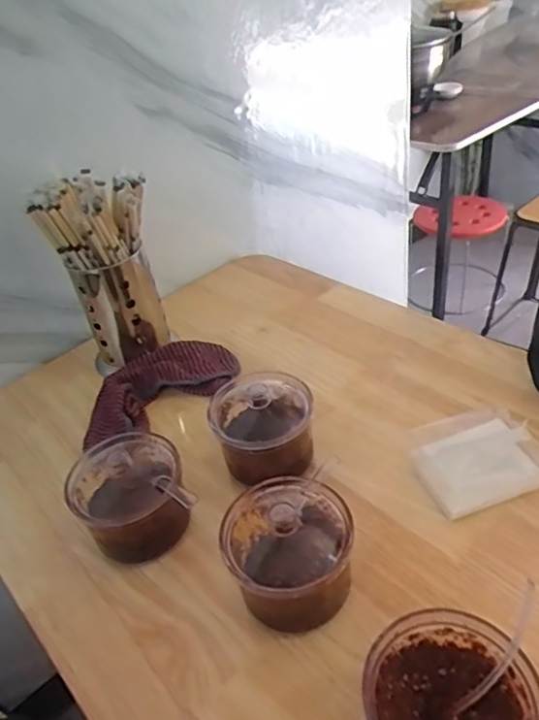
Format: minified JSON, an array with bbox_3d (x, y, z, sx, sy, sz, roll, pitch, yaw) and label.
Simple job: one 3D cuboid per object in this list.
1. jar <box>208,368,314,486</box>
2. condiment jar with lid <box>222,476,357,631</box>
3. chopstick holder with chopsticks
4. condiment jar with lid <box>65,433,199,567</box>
[{"bbox_3d":[-0.005,0.071,0.577,0.095,0.079,0.095,-6,39,5],"label":"jar"},{"bbox_3d":[0.016,0.157,0.467,0.102,0.073,0.110,-5,39,5],"label":"condiment jar with lid"},{"bbox_3d":[-0.206,-0.111,0.727,0.115,0.234,0.129,-31,43,-25],"label":"chopstick holder with chopsticks"},{"bbox_3d":[-0.126,0.125,0.525,0.096,0.076,0.112,-21,40,-14],"label":"condiment jar with lid"}]

